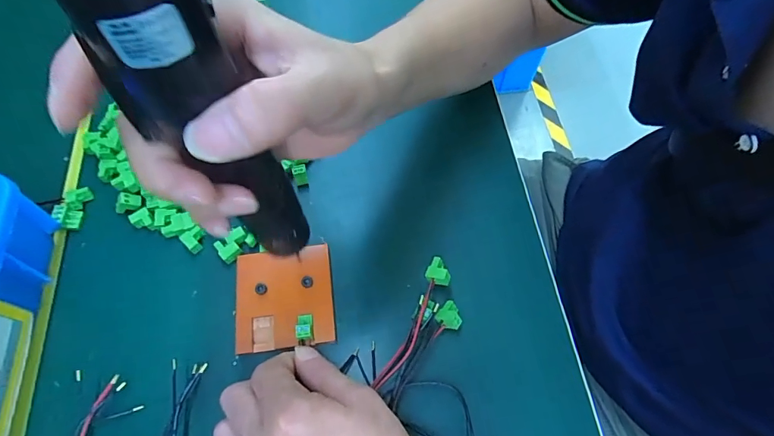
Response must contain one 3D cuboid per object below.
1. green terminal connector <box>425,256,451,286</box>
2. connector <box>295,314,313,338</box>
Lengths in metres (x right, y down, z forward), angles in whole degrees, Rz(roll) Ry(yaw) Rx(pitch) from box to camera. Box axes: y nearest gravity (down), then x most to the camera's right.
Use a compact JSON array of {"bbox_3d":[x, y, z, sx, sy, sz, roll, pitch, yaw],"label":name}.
[{"bbox_3d":[0.040,0.039,0.324,0.018,0.007,0.020,20,64,9],"label":"green terminal connector"},{"bbox_3d":[-0.060,0.079,0.316,0.011,0.013,0.018,-3,63,-3],"label":"connector"}]

